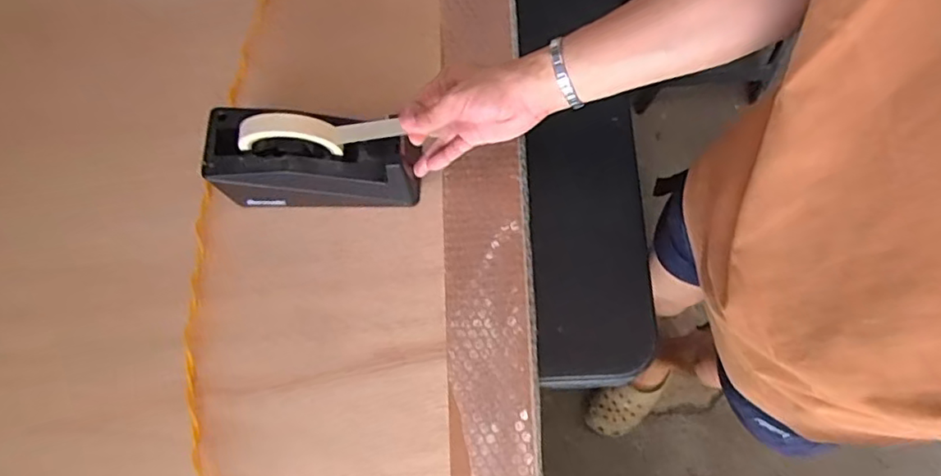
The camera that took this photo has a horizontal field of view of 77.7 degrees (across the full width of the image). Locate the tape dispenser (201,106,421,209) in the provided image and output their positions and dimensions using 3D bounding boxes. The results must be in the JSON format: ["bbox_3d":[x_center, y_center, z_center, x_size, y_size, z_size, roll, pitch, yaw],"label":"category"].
[{"bbox_3d":[-0.159,-0.076,0.584,0.198,0.118,0.072,6,73,4],"label":"tape dispenser"}]

